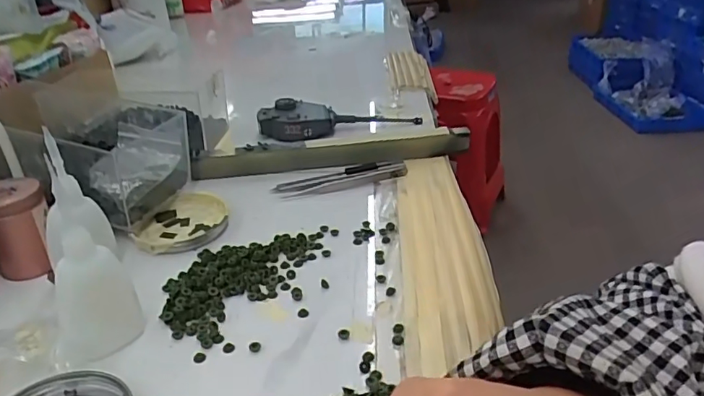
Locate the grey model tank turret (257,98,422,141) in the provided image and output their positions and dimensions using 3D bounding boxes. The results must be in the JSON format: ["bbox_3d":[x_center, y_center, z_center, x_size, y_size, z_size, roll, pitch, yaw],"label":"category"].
[{"bbox_3d":[-0.017,-0.097,0.618,0.180,0.033,0.053,-11,31,-17],"label":"grey model tank turret"}]

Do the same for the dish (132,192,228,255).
[{"bbox_3d":[-0.143,0.021,0.450,0.071,0.013,0.078,-5,30,-7],"label":"dish"}]

